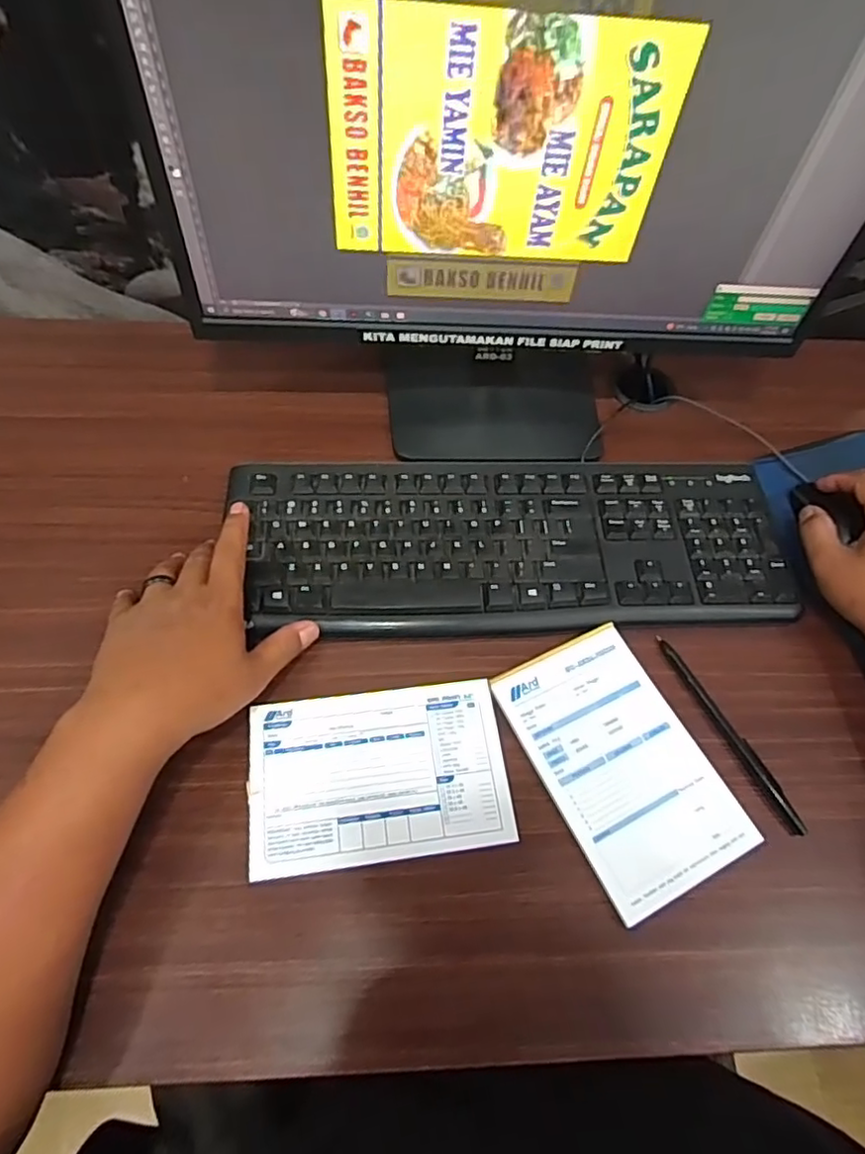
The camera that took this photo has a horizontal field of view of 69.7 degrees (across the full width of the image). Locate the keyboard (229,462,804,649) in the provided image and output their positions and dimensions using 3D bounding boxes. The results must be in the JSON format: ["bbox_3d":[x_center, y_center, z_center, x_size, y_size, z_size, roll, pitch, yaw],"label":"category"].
[{"bbox_3d":[0.067,-0.028,0.488,0.414,0.019,0.146,-1,58,-4],"label":"keyboard"}]

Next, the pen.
[{"bbox_3d":[0.204,0.104,0.428,0.010,0.007,0.148,-21,62,-16],"label":"pen"}]

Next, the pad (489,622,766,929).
[{"bbox_3d":[0.124,0.120,0.413,0.104,0.010,0.167,-21,62,-16],"label":"pad"}]

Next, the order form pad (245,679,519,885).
[{"bbox_3d":[-0.034,0.126,0.404,0.162,0.004,0.107,-5,59,-7],"label":"order form pad"}]

